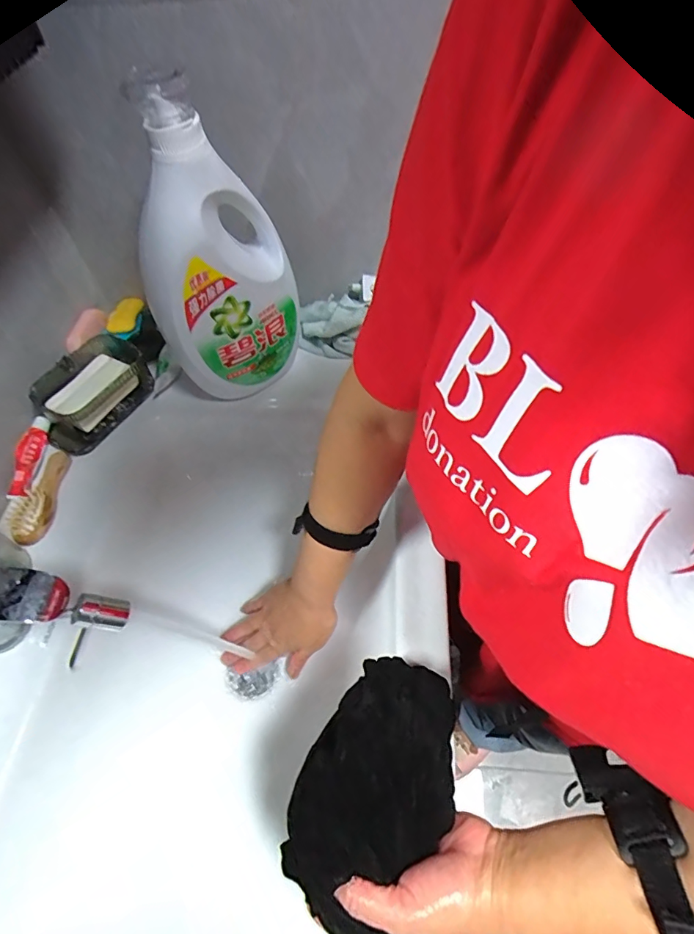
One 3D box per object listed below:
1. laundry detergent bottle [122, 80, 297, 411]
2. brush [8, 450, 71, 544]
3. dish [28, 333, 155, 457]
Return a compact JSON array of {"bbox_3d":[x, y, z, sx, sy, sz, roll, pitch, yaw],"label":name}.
[{"bbox_3d":[-0.143,-0.218,0.522,0.171,0.326,0.080,-31,62,-14],"label":"laundry detergent bottle"},{"bbox_3d":[-0.369,0.033,0.548,0.044,0.021,0.120,-3,59,2],"label":"brush"},{"bbox_3d":[-0.333,-0.098,0.610,0.089,0.071,0.164,27,65,18],"label":"dish"}]

